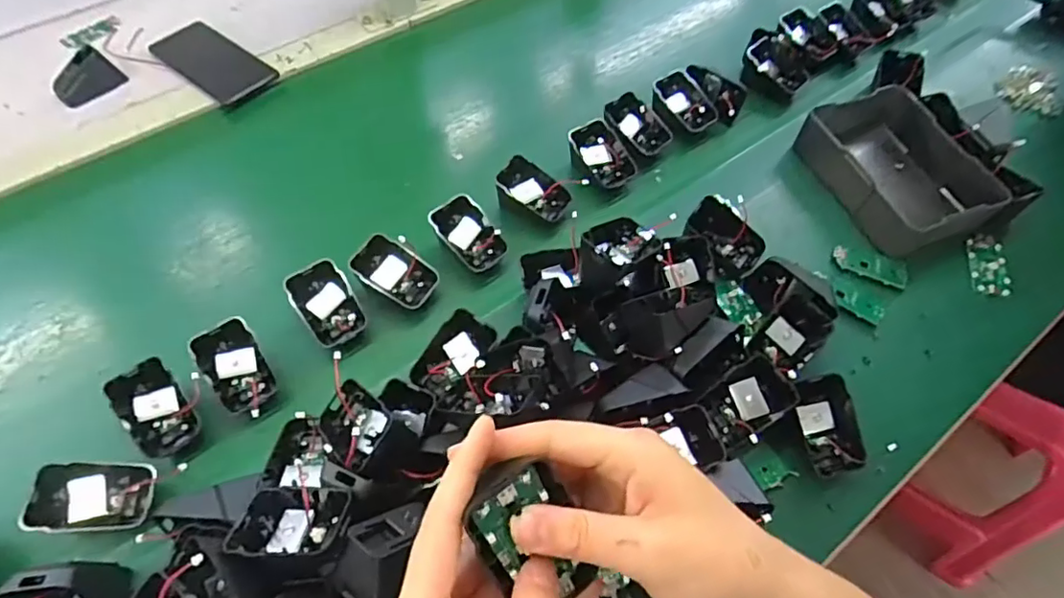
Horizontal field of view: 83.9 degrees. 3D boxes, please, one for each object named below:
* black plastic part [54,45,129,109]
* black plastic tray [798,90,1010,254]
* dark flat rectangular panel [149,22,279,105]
[{"bbox_3d":[-0.495,-0.247,0.656,0.030,0.038,0.068,37,63,22],"label":"black plastic part"},{"bbox_3d":[0.345,-0.124,0.561,0.127,0.047,0.158,-18,58,-12],"label":"black plastic tray"},{"bbox_3d":[-0.369,-0.276,0.682,0.167,0.011,0.070,35,63,21],"label":"dark flat rectangular panel"}]

